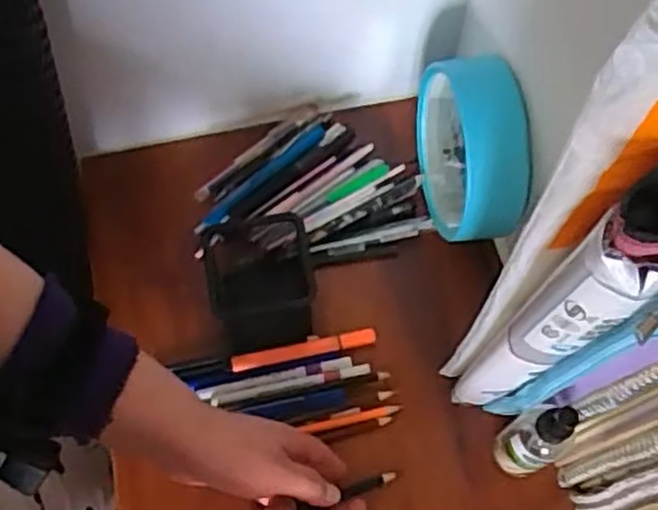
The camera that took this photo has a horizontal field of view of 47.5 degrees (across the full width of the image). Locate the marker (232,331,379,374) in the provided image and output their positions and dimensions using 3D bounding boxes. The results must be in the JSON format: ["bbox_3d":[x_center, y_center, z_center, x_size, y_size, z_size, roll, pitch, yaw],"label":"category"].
[{"bbox_3d":[-0.021,0.079,0.626,0.122,0.009,0.014,-12,65,-5],"label":"marker"}]

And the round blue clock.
[{"bbox_3d":[0.121,-0.081,0.635,0.066,0.133,0.133,-12,65,-6],"label":"round blue clock"}]

